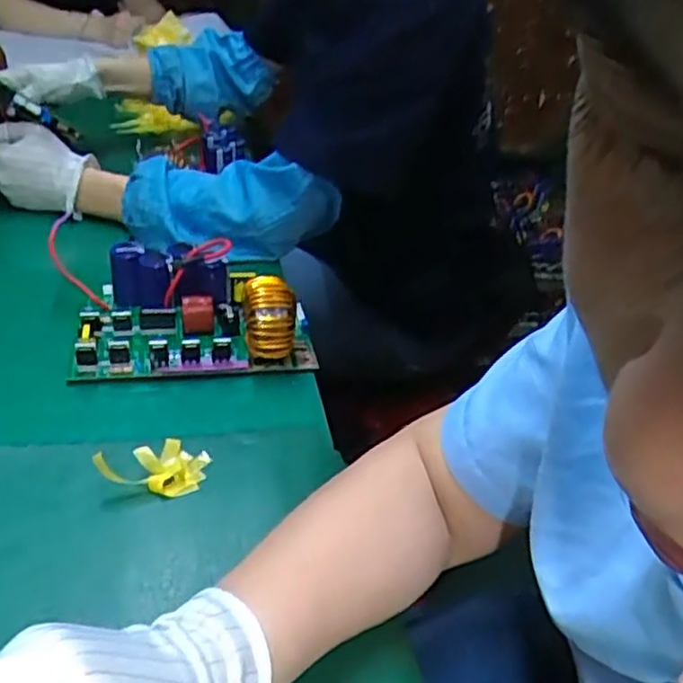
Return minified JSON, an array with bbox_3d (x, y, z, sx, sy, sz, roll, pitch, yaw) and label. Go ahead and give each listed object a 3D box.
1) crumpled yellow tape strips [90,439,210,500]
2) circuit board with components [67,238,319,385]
[{"bbox_3d":[-0.124,0.078,0.483,0.064,0.023,0.049,7,33,-1],"label":"crumpled yellow tape strips"},{"bbox_3d":[-0.121,-0.034,0.612,0.186,0.069,0.125,0,34,-11],"label":"circuit board with components"}]

